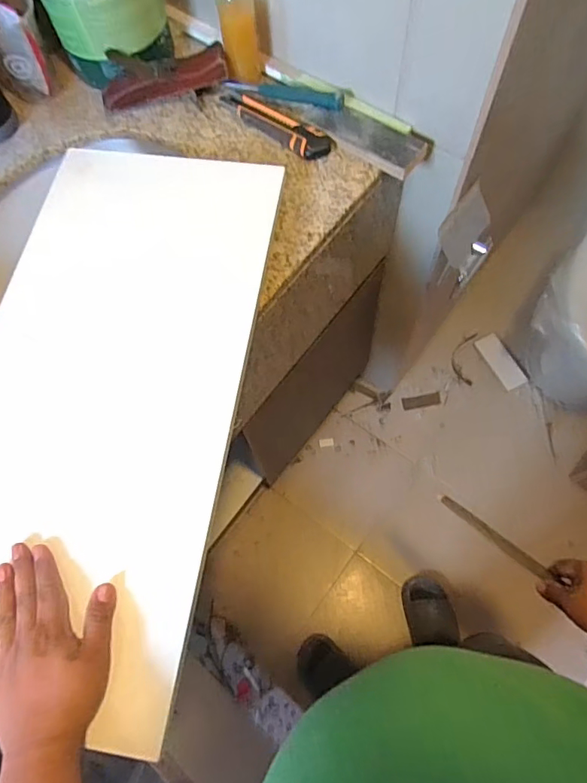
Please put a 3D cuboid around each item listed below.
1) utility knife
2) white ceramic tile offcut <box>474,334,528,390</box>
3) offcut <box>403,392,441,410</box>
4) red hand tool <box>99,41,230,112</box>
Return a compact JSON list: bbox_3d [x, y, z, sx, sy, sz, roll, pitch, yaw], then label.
[{"bbox_3d":[-0.025,-0.394,0.727,0.188,0.015,0.048,40,75,17],"label":"utility knife"},{"bbox_3d":[0.626,-0.092,1.496,0.077,0.016,0.177,-29,78,-4],"label":"white ceramic tile offcut"},{"bbox_3d":[0.384,0.030,1.489,0.110,0.012,0.036,-9,68,0],"label":"offcut"},{"bbox_3d":[-0.192,-0.473,0.738,0.184,0.055,0.060,-8,68,0],"label":"red hand tool"}]

